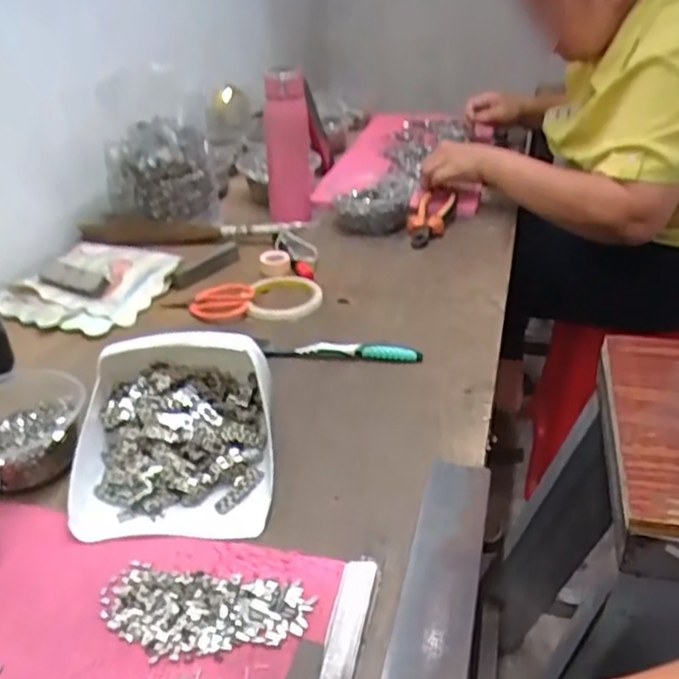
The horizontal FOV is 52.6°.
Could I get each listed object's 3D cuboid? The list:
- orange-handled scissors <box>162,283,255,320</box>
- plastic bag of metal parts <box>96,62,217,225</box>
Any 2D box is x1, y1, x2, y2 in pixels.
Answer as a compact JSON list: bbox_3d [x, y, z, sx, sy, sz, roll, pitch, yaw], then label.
[{"bbox_3d":[-0.153,-0.044,0.825,0.100,0.017,0.060,-10,32,-11],"label":"orange-handled scissors"},{"bbox_3d":[-0.261,-0.269,0.982,0.163,0.192,0.088,-8,32,-11],"label":"plastic bag of metal parts"}]

